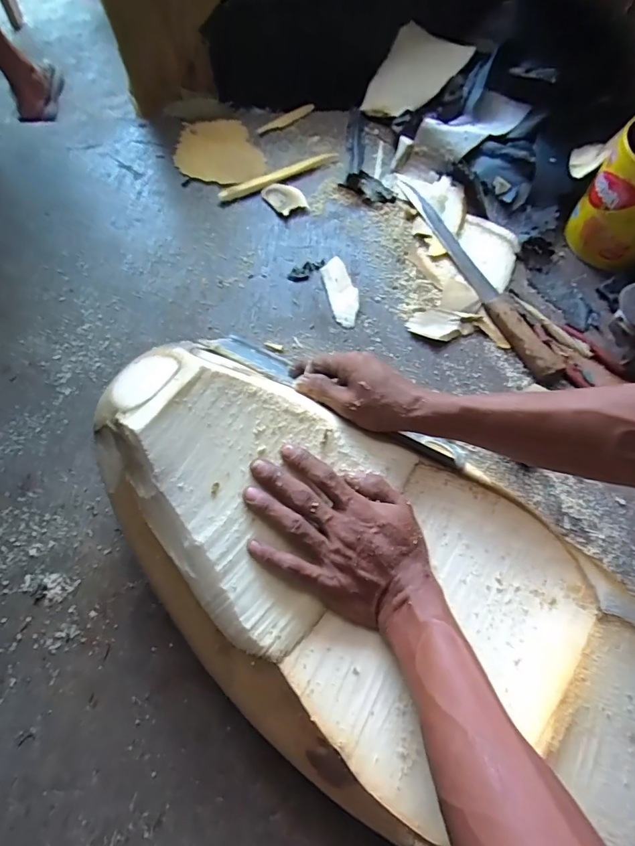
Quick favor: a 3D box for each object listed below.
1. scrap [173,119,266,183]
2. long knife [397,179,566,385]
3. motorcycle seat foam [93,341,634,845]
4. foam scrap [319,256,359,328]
[{"bbox_3d":[-0.184,-0.512,0.810,0.158,0.024,0.152,-5,66,-1],"label":"scrap"},{"bbox_3d":[0.244,-0.239,0.677,0.044,0.023,0.430,-23,67,-9],"label":"long knife"},{"bbox_3d":[0.093,0.164,0.378,0.705,0.100,0.306,31,70,7],"label":"motorcycle seat foam"},{"bbox_3d":[0.038,-0.203,0.668,0.044,0.009,0.126,-13,66,-5],"label":"foam scrap"}]

